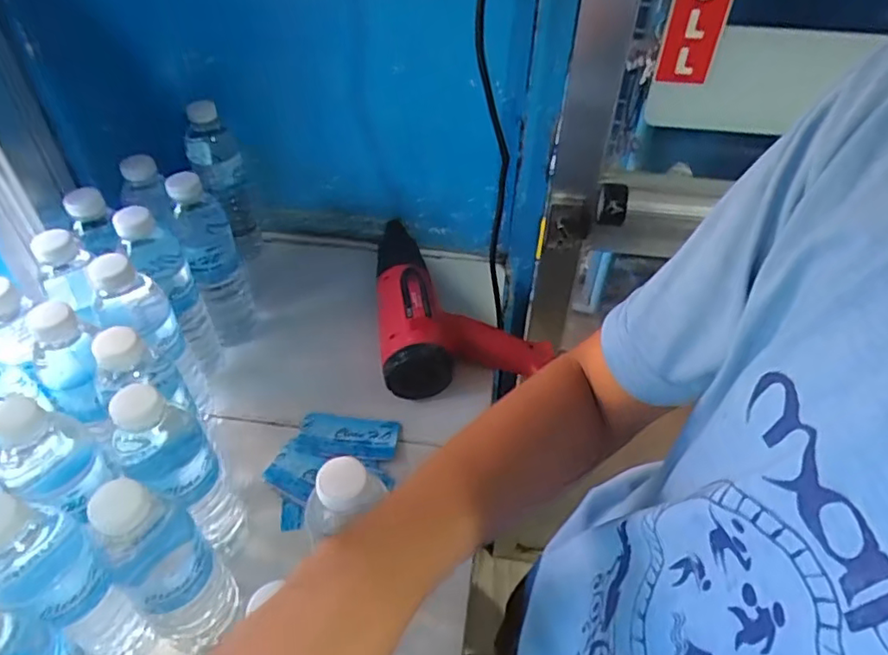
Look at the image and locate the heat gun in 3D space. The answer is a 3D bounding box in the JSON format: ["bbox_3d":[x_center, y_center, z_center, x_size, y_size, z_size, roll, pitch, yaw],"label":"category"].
[{"bbox_3d":[-0.004,-0.024,0.705,0.178,0.072,0.207,-13,48,-14],"label":"heat gun"}]

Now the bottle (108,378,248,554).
[{"bbox_3d":[-0.205,0.118,0.475,0.064,0.210,0.066,-30,54,-26],"label":"bottle"}]

